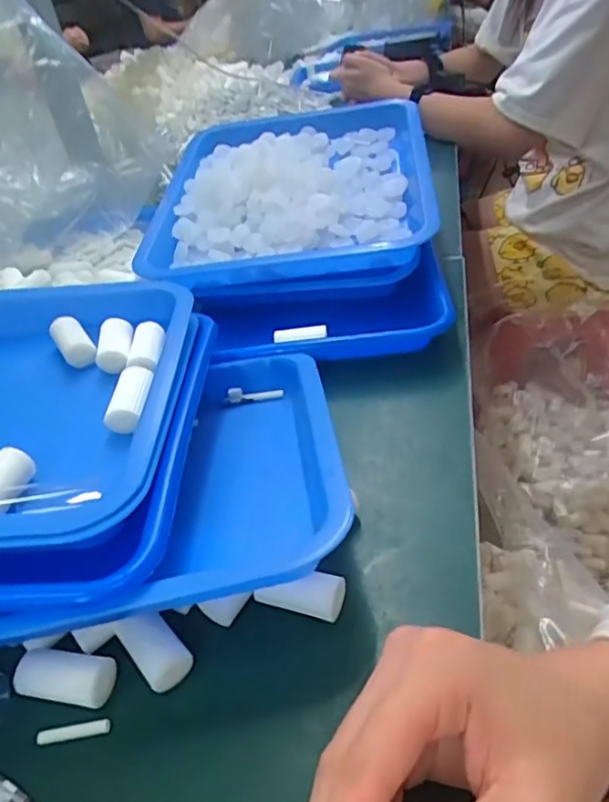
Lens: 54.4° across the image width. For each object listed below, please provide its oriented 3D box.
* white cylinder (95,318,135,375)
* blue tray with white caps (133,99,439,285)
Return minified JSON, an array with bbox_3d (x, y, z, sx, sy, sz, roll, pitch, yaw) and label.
[{"bbox_3d":[-0.123,-0.036,0.385,0.022,0.016,0.045,-13,37,-3],"label":"white cylinder"},{"bbox_3d":[-0.013,-0.214,0.590,0.261,0.059,0.308,-5,37,8],"label":"blue tray with white caps"}]

